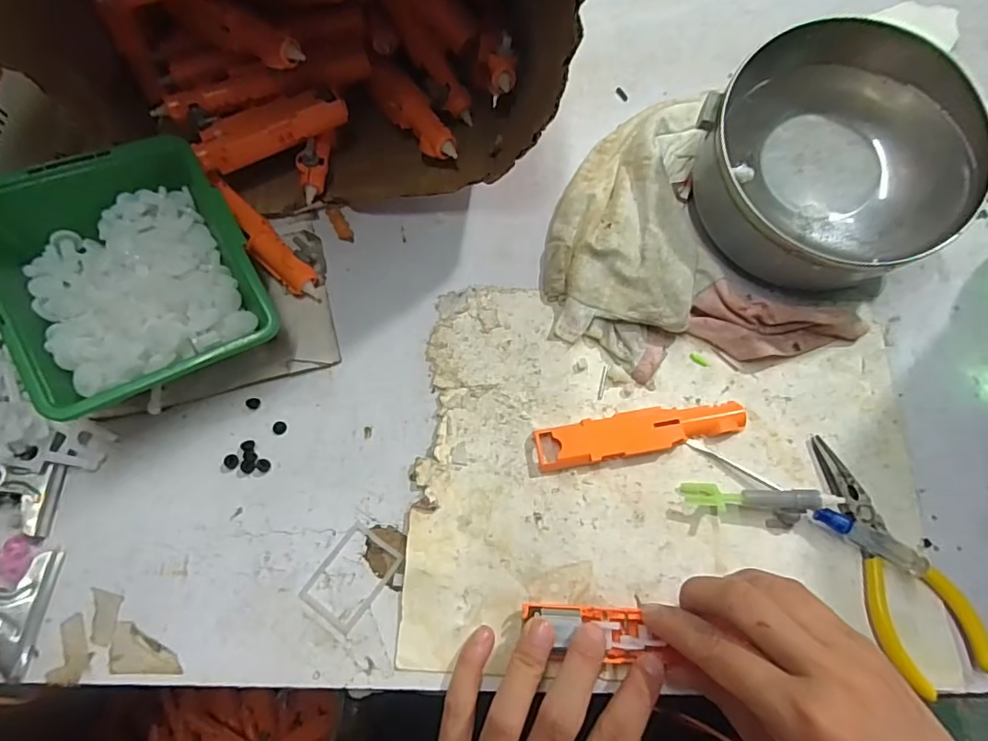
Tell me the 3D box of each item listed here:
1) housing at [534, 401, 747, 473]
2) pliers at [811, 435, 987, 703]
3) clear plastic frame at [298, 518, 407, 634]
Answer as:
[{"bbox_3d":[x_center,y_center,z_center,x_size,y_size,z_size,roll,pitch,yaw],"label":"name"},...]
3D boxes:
[{"bbox_3d":[0.082,0.033,0.297,0.118,0.012,0.023,-12,71,-4],"label":"housing"},{"bbox_3d":[0.199,0.099,0.279,0.050,0.011,0.127,-28,73,-9],"label":"pliers"},{"bbox_3d":[-0.072,0.104,0.271,0.032,0.004,0.046,35,74,12],"label":"clear plastic frame"}]

